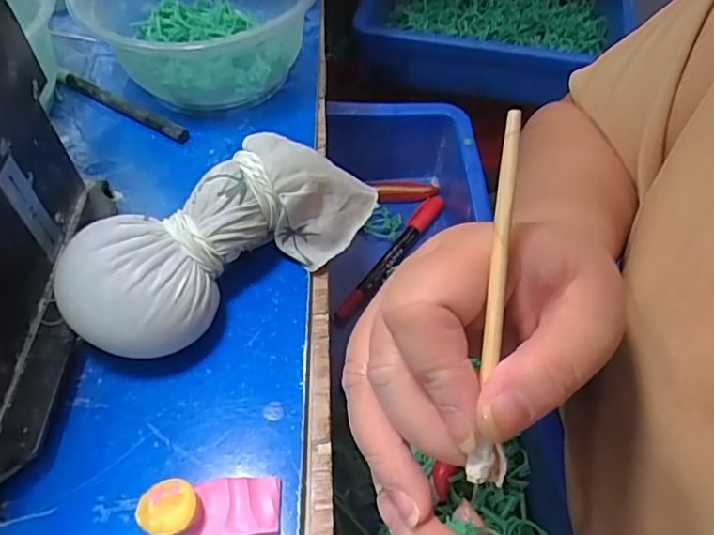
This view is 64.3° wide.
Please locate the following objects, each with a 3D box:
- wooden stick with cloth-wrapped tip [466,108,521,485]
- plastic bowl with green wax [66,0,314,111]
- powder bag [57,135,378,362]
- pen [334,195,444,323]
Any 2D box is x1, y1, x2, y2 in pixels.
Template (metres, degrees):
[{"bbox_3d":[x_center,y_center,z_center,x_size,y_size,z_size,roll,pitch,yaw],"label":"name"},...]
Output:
[{"bbox_3d":[0.040,0.009,0.160,0.009,0.004,0.104,3,93,1],"label":"wooden stick with cloth-wrapped tip"},{"bbox_3d":[-0.089,-0.147,0.336,0.129,0.067,0.135,1,54,-1],"label":"plastic bowl with green wax"},{"bbox_3d":[-0.053,-0.016,0.253,0.148,0.048,0.055,-35,62,-23],"label":"powder bag"},{"bbox_3d":[0.026,-0.010,0.443,0.014,0.010,0.140,31,59,19],"label":"pen"}]

